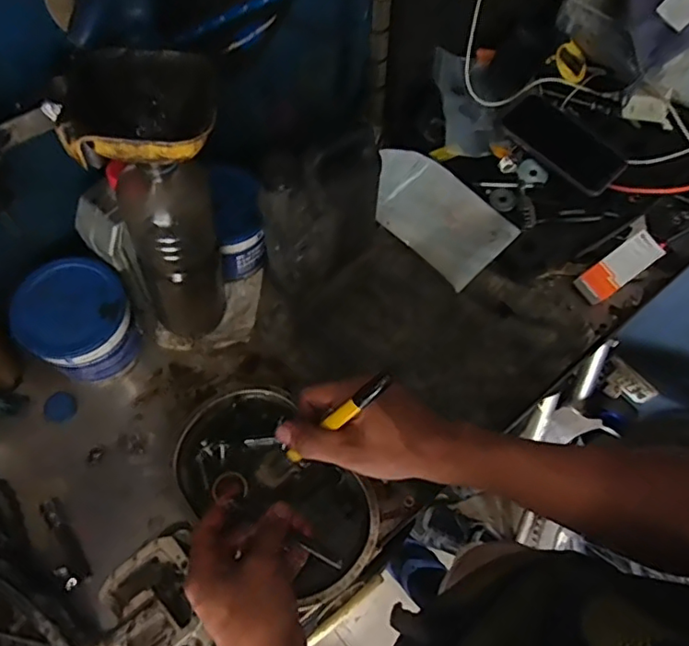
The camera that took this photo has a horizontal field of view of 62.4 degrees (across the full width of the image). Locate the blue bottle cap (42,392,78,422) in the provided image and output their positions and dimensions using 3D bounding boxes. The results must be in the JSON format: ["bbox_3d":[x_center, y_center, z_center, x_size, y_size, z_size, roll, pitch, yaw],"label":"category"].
[{"bbox_3d":[-0.296,0.089,0.595,0.029,0.015,0.031,1,65,-3],"label":"blue bottle cap"}]

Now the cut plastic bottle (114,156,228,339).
[{"bbox_3d":[-0.158,-0.060,0.548,0.083,0.245,0.070,-15,67,-10],"label":"cut plastic bottle"}]

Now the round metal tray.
[{"bbox_3d":[-0.068,0.165,0.563,0.135,0.039,0.215,-39,73,-19],"label":"round metal tray"}]

